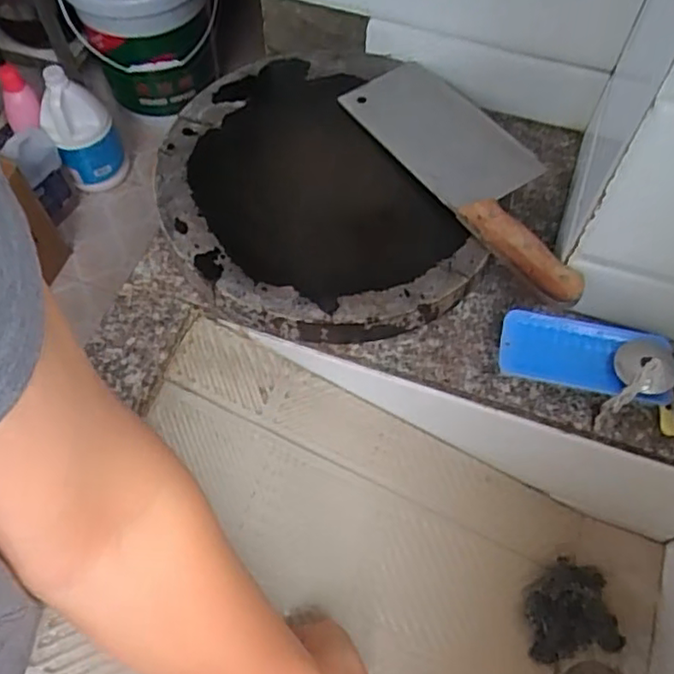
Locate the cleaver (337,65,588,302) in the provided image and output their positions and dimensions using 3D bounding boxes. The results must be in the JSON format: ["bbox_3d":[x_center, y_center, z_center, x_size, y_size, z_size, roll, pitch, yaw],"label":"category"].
[{"bbox_3d":[0.125,-0.157,0.580,0.100,0.035,0.311,-29,65,-15],"label":"cleaver"}]

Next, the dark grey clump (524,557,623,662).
[{"bbox_3d":[0.218,0.250,0.590,0.082,0.050,0.082,-8,62,-5],"label":"dark grey clump"}]

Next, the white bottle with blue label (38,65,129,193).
[{"bbox_3d":[-0.609,-0.479,1.529,0.146,0.305,0.113,-20,63,-11],"label":"white bottle with blue label"}]

